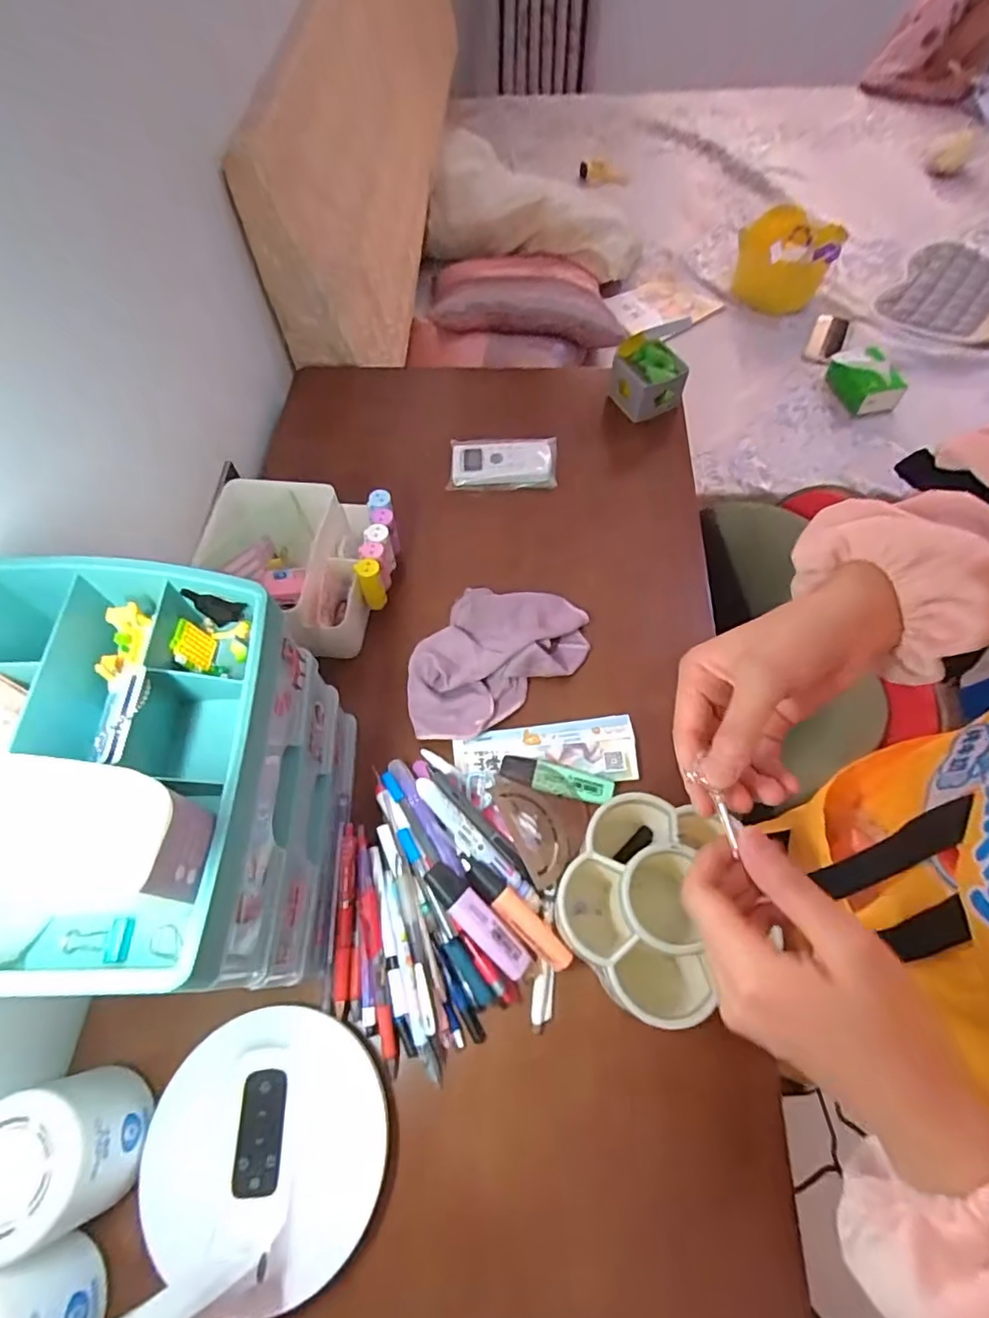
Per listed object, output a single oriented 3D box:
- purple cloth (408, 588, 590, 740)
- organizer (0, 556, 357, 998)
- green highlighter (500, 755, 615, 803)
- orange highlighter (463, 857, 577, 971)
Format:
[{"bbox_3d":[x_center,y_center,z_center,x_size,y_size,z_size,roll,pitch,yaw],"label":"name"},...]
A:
[{"bbox_3d":[-0.003,-0.008,0.586,0.204,0.026,0.124,-33,66,-14],"label":"purple cloth"},{"bbox_3d":[-0.221,0.093,0.393,0.177,0.249,0.223,-2,62,1],"label":"organizer"},{"bbox_3d":[0.057,0.110,0.531,0.103,0.010,0.029,11,64,8],"label":"green highlighter"},{"bbox_3d":[0.015,0.204,0.472,0.115,0.030,0.021,39,70,20],"label":"orange highlighter"}]

